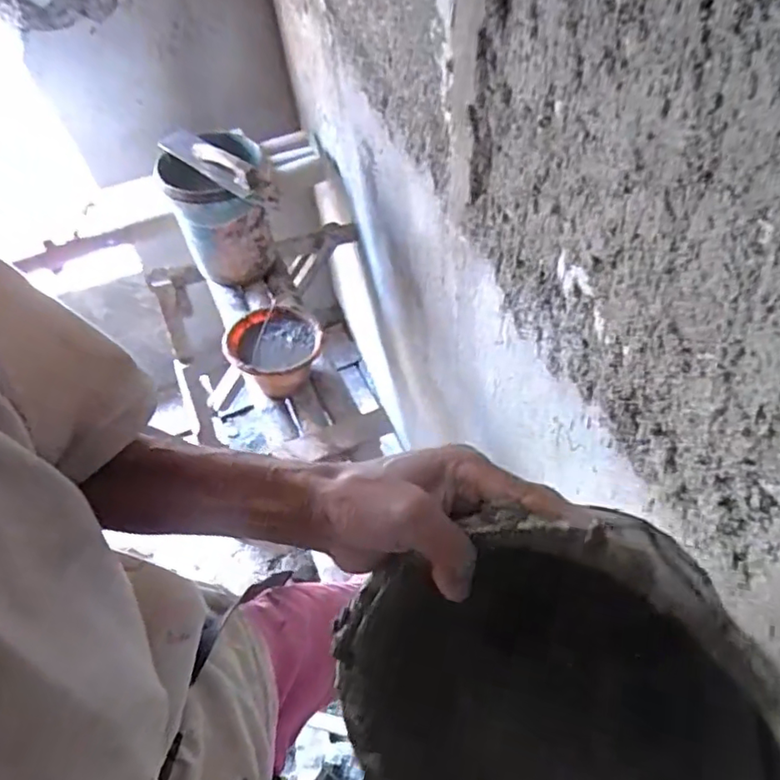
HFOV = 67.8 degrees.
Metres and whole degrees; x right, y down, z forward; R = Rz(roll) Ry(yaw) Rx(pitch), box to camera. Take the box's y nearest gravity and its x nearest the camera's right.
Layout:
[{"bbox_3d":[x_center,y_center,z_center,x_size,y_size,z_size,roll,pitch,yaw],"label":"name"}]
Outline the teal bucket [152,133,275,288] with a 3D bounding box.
[{"bbox_3d":[-0.527,-0.559,1.825,0.299,0.349,0.295,-12,55,-3],"label":"teal bucket"}]

